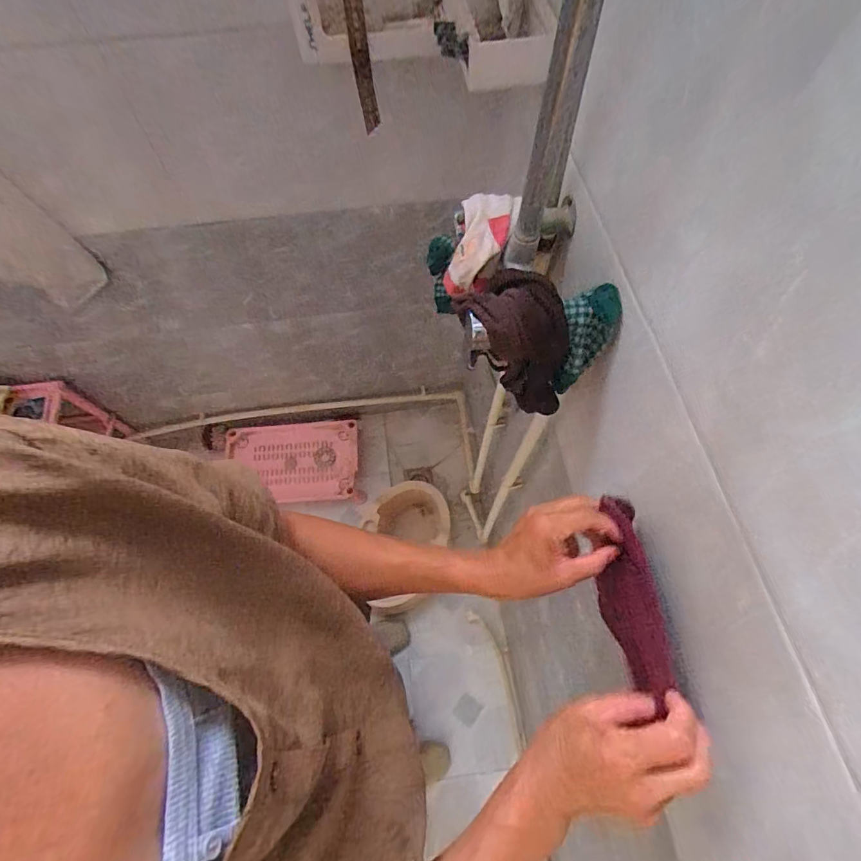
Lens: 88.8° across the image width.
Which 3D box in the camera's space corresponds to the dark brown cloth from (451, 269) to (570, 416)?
[{"bbox_3d":[0.095,-0.098,0.470,0.130,0.123,0.083,28,67,14],"label":"dark brown cloth"}]

